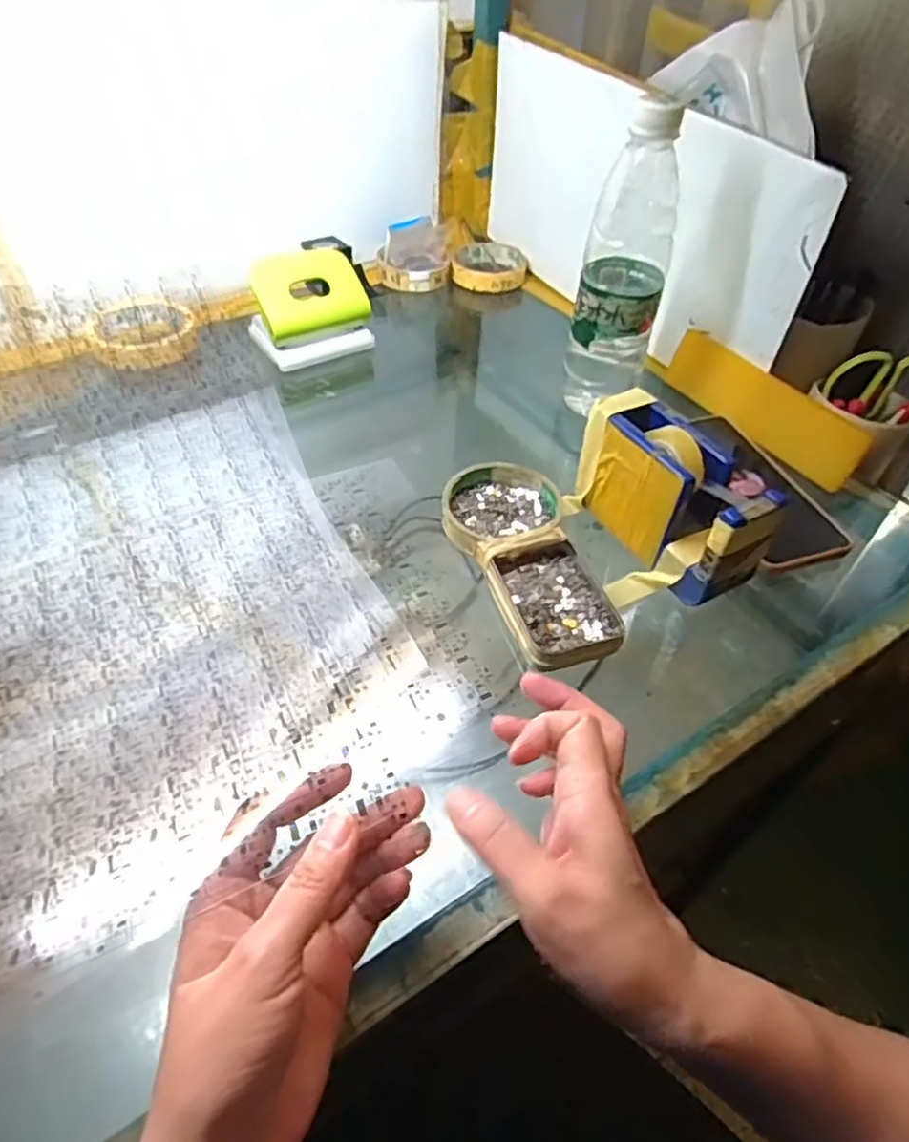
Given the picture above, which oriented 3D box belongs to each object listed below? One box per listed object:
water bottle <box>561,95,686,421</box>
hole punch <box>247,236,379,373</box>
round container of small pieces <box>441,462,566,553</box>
[{"bbox_3d":[0.131,-0.233,0.513,0.064,0.211,0.065,12,48,9],"label":"water bottle"},{"bbox_3d":[-0.135,-0.246,0.625,0.103,0.079,0.065,-25,52,-23],"label":"hole punch"},{"bbox_3d":[0.034,-0.043,0.475,0.081,0.018,0.081,1,47,-1],"label":"round container of small pieces"}]

